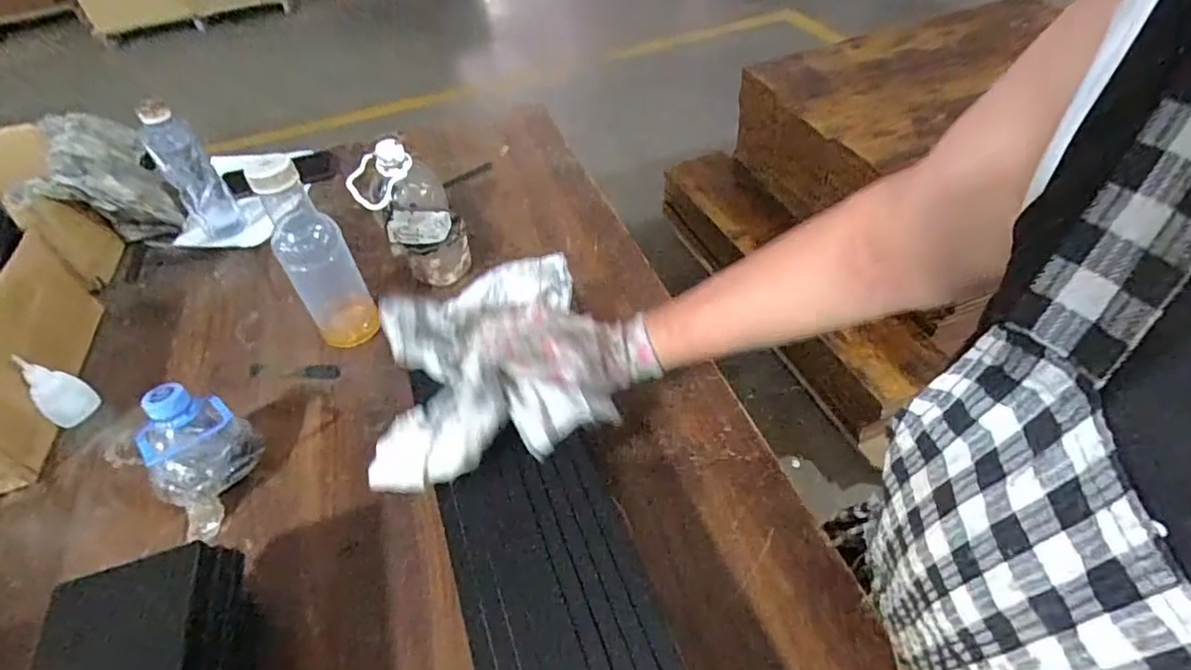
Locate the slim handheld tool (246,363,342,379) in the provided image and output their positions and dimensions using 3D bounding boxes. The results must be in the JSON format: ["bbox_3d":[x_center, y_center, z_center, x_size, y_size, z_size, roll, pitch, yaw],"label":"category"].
[{"bbox_3d":[-0.319,0.038,0.625,0.096,0.006,0.021,0,47,3],"label":"slim handheld tool"}]

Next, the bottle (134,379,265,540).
[{"bbox_3d":[-0.339,0.104,0.496,0.057,0.094,0.096,2,47,5],"label":"bottle"}]

